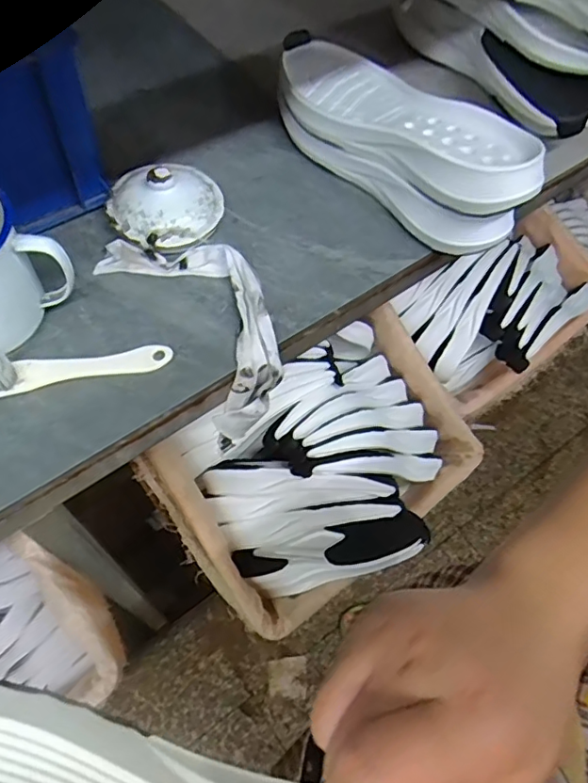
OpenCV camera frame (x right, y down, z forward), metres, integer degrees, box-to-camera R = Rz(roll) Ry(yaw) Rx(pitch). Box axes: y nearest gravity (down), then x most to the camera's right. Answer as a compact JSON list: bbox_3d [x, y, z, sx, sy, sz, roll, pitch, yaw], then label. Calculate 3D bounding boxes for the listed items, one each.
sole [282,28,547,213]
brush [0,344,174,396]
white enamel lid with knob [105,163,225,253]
[{"bbox_3d":[0.088,-0.257,0.508,0.102,0.047,0.293,-31,68,-20],"label":"sole"},{"bbox_3d":[-0.175,-0.020,0.412,0.161,0.026,0.031,-12,60,-11],"label":"brush"},{"bbox_3d":[-0.113,-0.165,0.488,0.097,0.050,0.089,2,59,-3],"label":"white enamel lid with knob"}]

